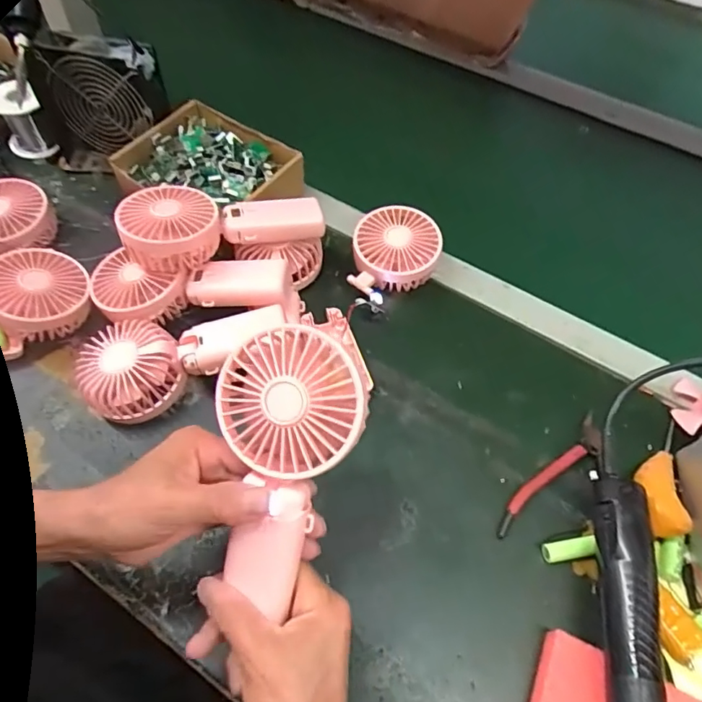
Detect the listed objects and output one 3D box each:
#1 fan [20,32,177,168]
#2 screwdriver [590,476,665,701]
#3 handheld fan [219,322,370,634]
[{"bbox_3d":[-0.289,-0.279,0.609,0.153,0.132,0.044,-1,50,-1],"label":"fan"},{"bbox_3d":[0.188,0.201,0.362,0.039,0.043,0.235,9,57,4],"label":"screwdriver"},{"bbox_3d":[-0.040,0.070,0.322,0.086,0.036,0.162,10,97,7],"label":"handheld fan"}]

